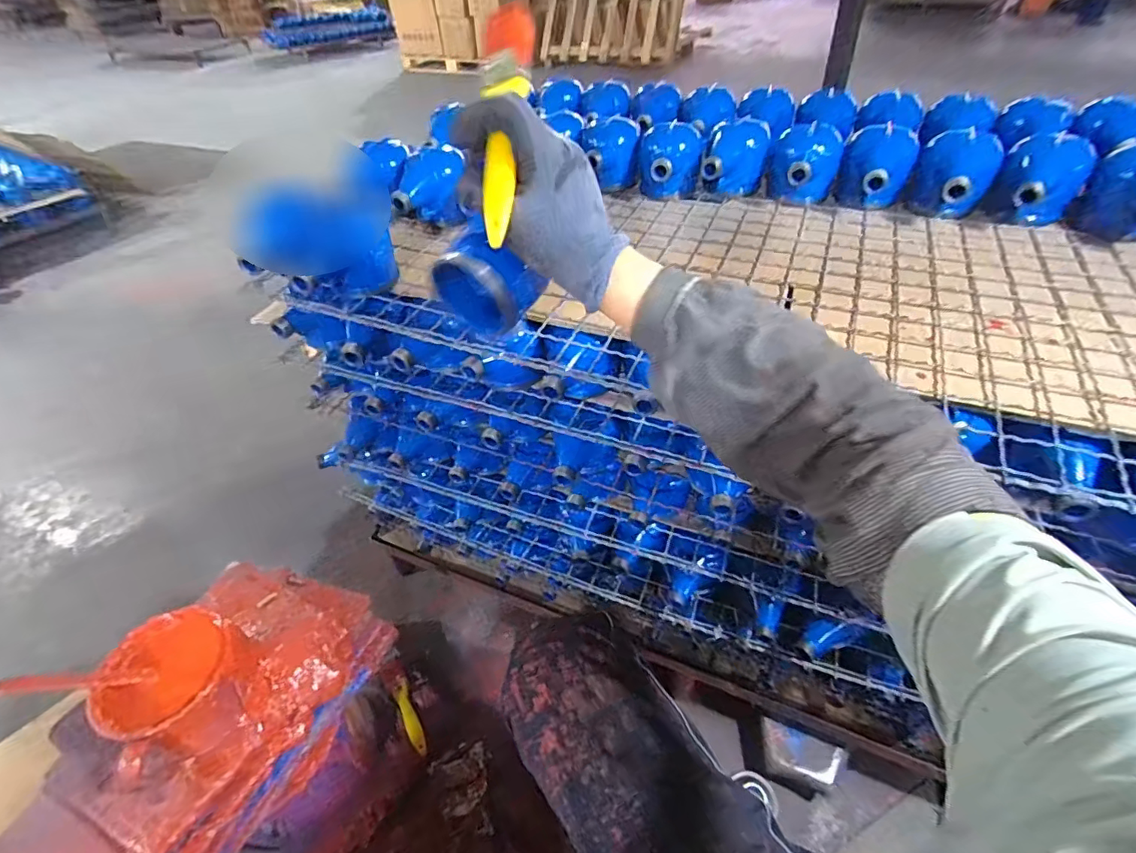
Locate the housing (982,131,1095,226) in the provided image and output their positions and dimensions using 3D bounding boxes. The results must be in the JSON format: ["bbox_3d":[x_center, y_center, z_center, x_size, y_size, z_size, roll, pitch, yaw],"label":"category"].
[{"bbox_3d":[0.465,-0.244,0.514,0.068,0.069,0.072,31,55,29],"label":"housing"}]

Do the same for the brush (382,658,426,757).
[{"bbox_3d":[-0.258,0.443,0.830,0.033,0.018,0.158,-27,50,-22],"label":"brush"}]

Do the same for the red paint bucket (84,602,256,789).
[{"bbox_3d":[-0.438,0.295,0.597,0.153,0.092,0.136,30,54,29],"label":"red paint bucket"}]

